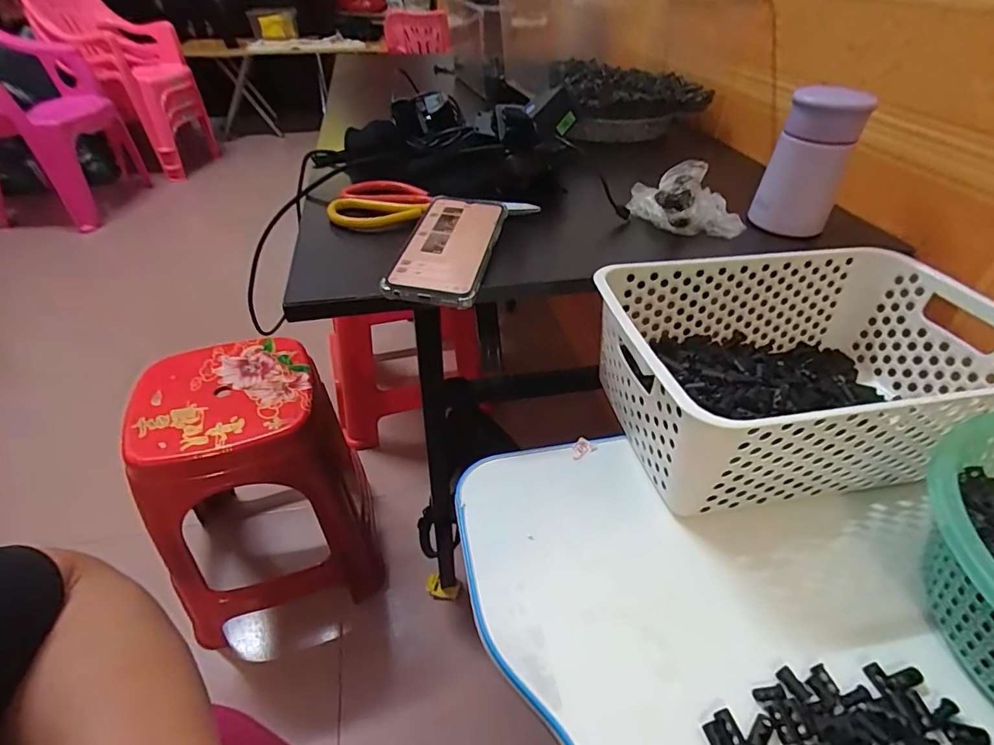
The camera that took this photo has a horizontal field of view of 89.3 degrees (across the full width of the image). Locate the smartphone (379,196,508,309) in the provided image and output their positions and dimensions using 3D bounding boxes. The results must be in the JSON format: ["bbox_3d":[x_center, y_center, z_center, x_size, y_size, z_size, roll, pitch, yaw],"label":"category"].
[{"bbox_3d":[-0.044,-0.115,0.451,0.078,0.013,0.157,6,46,9],"label":"smartphone"}]

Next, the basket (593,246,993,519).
[{"bbox_3d":[0.247,-0.003,0.418,0.298,0.106,0.195,-7,39,-10],"label":"basket"}]

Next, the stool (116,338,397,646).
[{"bbox_3d":[-0.385,0.186,0.862,0.292,0.377,0.291,-12,42,-15],"label":"stool"}]

